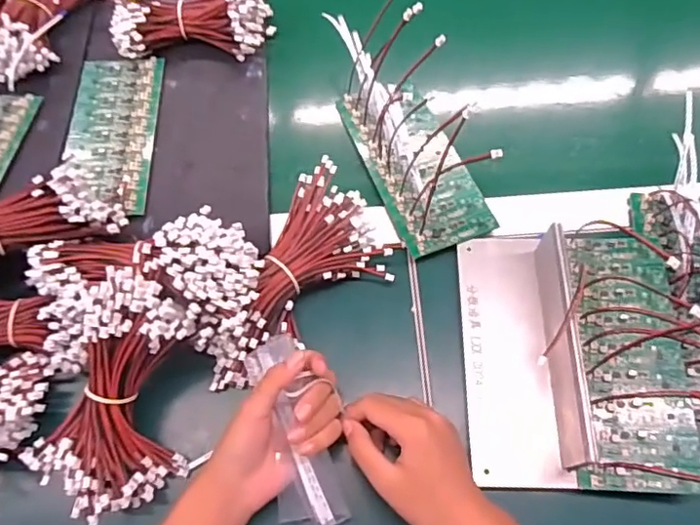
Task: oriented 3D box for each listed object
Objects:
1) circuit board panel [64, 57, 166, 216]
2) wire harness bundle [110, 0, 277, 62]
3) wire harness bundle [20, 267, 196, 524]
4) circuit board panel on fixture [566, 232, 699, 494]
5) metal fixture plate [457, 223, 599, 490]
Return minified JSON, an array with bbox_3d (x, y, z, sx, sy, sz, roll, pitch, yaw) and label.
[{"bbox_3d":[-0.237,-0.131,0.549,0.085,0.012,0.194,-2,63,-2],"label":"circuit board panel"},{"bbox_3d":[-0.168,-0.261,0.593,0.169,0.057,0.079,-4,65,1],"label":"wire harness bundle"},{"bbox_3d":[-0.172,0.095,0.408,0.100,0.047,0.177,11,92,8],"label":"wire harness bundle"},{"bbox_3d":[0.218,0.070,0.431,0.078,0.023,0.199,4,65,5],"label":"circuit board panel on fixture"},{"bbox_3d":[0.130,0.063,0.423,0.074,0.061,0.196,0,65,3],"label":"metal fixture plate"}]

